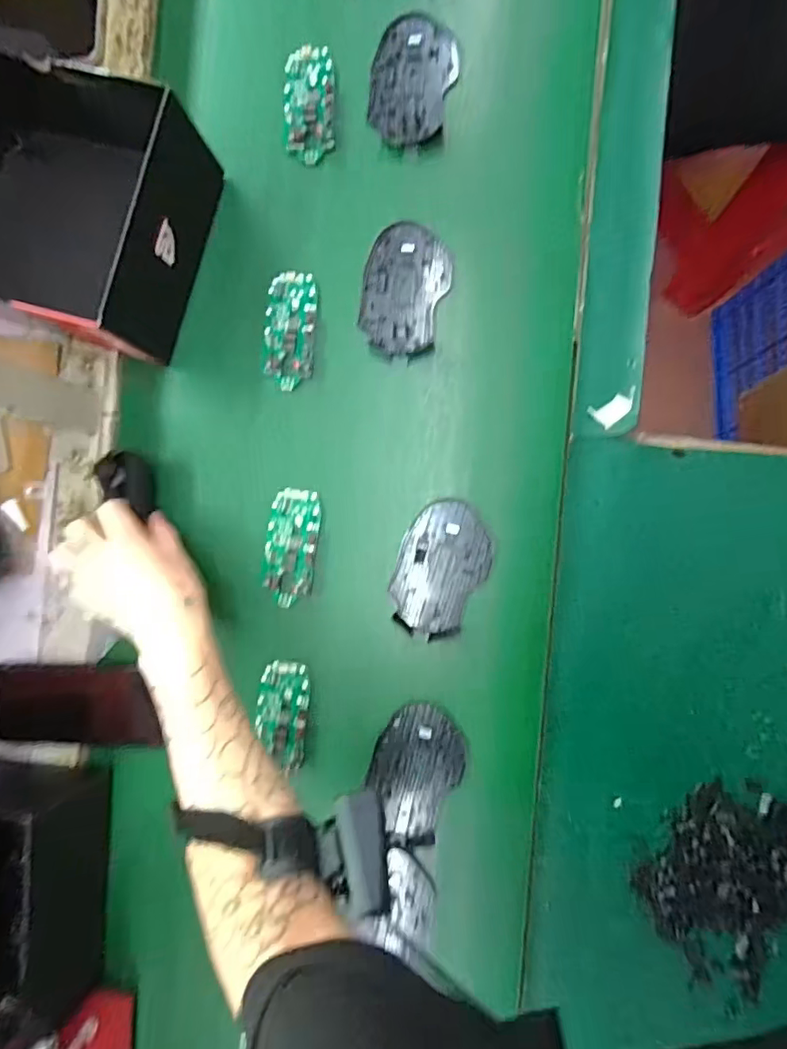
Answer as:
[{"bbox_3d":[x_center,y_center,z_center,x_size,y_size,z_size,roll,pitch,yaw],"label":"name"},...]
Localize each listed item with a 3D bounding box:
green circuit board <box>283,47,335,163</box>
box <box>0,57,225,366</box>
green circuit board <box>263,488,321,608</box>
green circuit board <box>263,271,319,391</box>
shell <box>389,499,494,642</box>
[{"bbox_3d":[-0.075,-0.373,0.479,0.044,0.010,0.099,-2,89,7],"label":"green circuit board"},{"bbox_3d":[-0.296,-0.279,0.460,0.252,0.091,0.206,19,92,7],"label":"box"},{"bbox_3d":[-0.089,0.020,0.472,0.044,0.013,0.100,6,90,8],"label":"green circuit board"},{"bbox_3d":[-0.092,-0.171,0.470,0.044,0.017,0.100,3,90,8],"label":"green circuit board"},{"bbox_3d":[0.040,0.038,0.458,0.073,0.013,0.114,22,92,7],"label":"shell"}]

